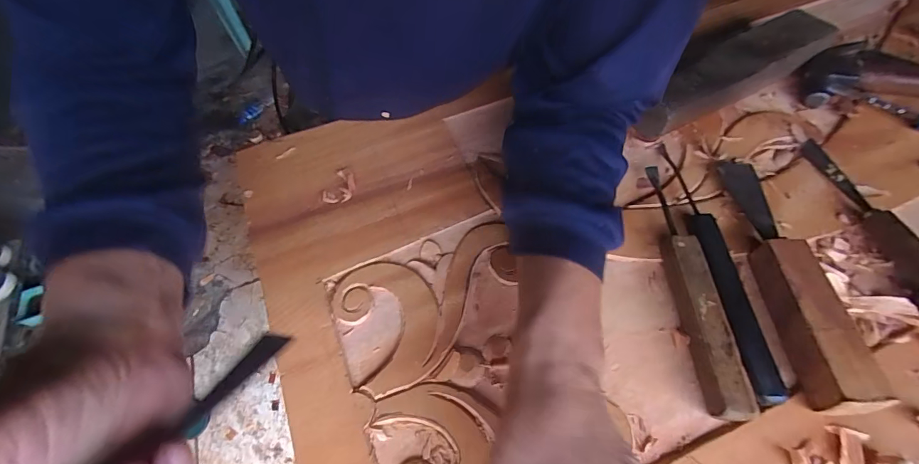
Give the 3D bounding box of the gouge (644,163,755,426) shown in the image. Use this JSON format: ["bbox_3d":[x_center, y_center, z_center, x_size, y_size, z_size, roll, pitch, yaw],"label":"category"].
[{"bbox_3d":[0.185,0.033,0.335,0.023,0.023,0.216,-3,58,0],"label":"gouge"}]

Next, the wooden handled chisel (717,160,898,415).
[{"bbox_3d":[0.263,0.024,0.332,0.029,0.033,0.222,0,58,2],"label":"wooden handled chisel"}]

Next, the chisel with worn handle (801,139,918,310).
[{"bbox_3d":[0.361,-0.019,0.352,0.030,0.035,0.174,-7,58,-3],"label":"chisel with worn handle"}]

